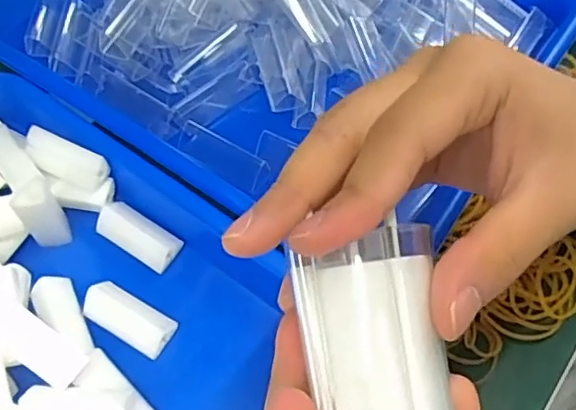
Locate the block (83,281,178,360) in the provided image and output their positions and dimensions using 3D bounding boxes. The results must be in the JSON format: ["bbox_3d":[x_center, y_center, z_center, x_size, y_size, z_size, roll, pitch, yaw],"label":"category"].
[{"bbox_3d":[-0.079,0.056,0.305,0.046,0.013,0.021,27,65,15],"label":"block"}]

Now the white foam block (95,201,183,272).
[{"bbox_3d":[-0.081,0.016,0.328,0.047,0.012,0.021,30,66,17],"label":"white foam block"}]

